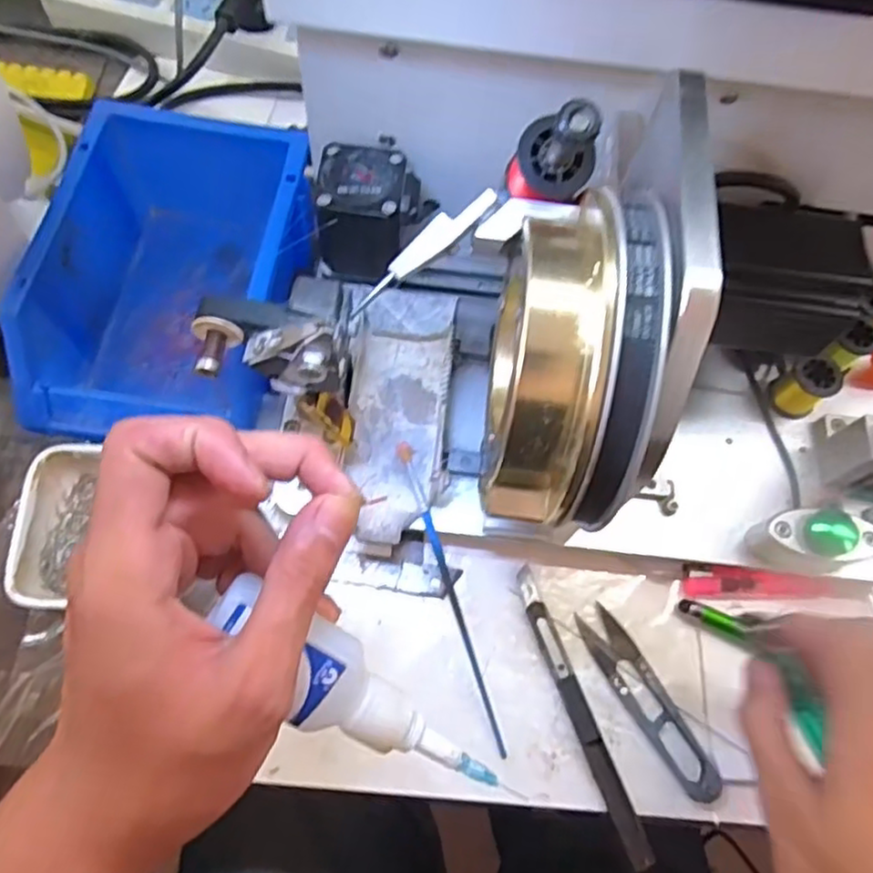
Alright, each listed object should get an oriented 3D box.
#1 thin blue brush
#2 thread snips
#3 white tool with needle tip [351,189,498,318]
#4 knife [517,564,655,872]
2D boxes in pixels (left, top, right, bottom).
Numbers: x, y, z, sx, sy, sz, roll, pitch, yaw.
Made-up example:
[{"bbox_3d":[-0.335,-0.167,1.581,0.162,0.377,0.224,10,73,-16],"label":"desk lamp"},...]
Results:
[{"bbox_3d":[0.008,0.081,0.351,0.009,0.012,0.162,-16,82,-11],"label":"thin blue brush"},{"bbox_3d":[0.108,0.135,0.348,0.023,0.005,0.102,-26,72,-13],"label":"thread snips"},{"bbox_3d":[-0.004,-0.068,0.244,0.060,0.008,0.008,-36,69,15],"label":"white tool with needle tip"},{"bbox_3d":[0.072,0.137,0.344,0.012,0.006,0.147,-18,70,-10],"label":"knife"}]

